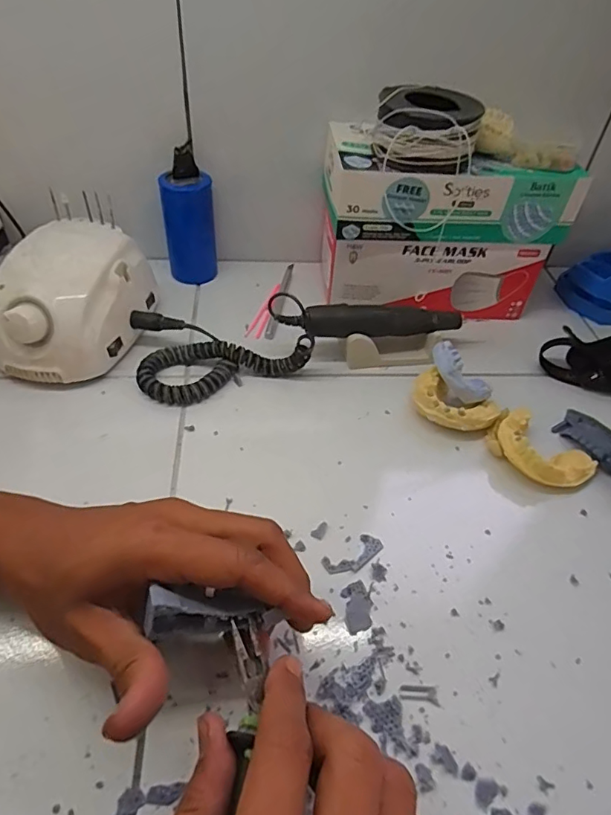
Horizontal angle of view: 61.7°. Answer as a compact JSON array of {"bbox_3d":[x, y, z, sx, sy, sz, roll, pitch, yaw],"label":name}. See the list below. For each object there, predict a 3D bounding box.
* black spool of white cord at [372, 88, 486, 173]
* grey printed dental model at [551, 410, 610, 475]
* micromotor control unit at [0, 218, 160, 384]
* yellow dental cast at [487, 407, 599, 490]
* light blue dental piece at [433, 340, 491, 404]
[{"bbox_3d":[0.097,-0.229,0.421,0.086,0.045,0.069,11,47,6],"label":"black spool of white cord"},{"bbox_3d":[0.231,0.030,0.399,0.025,0.031,0.076,-15,49,-17],"label":"grey printed dental model"},{"bbox_3d":[-0.201,-0.091,0.444,0.102,0.084,0.138,7,46,3],"label":"micromotor control unit"},{"bbox_3d":[0.178,0.034,0.394,0.054,0.027,0.077,-34,57,-30],"label":"yellow dental cast"},{"bbox_3d":[0.125,-0.028,0.417,0.031,0.023,0.059,-31,79,-28],"label":"light blue dental piece"}]

